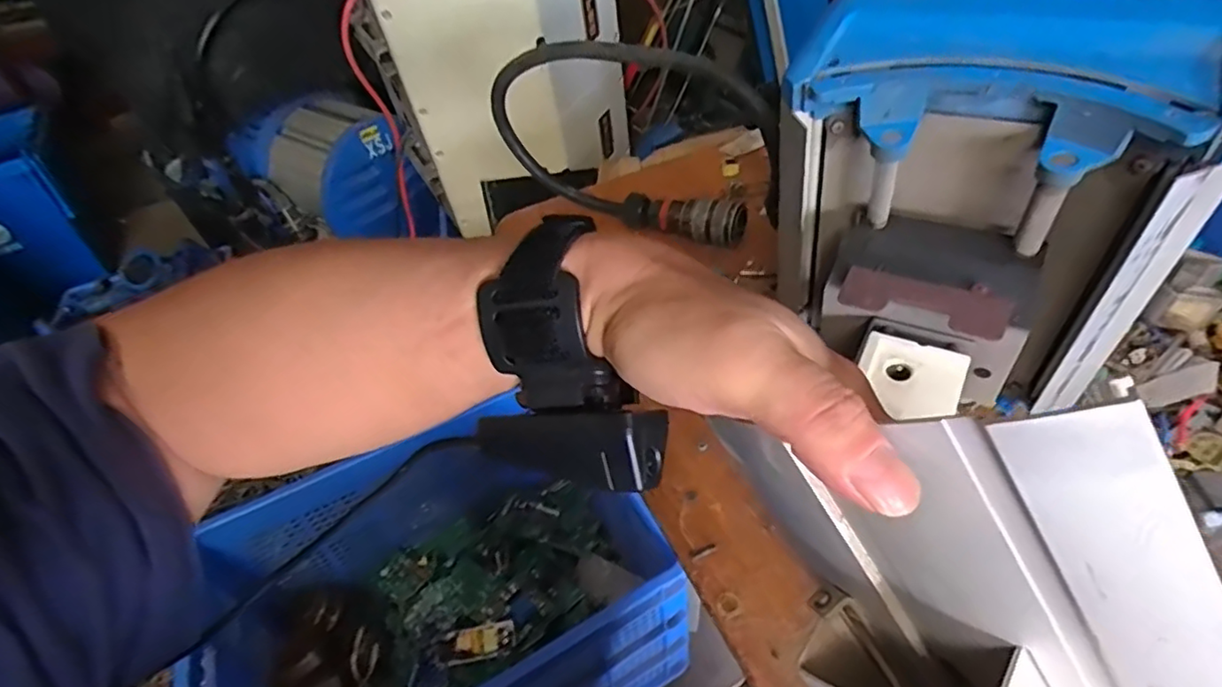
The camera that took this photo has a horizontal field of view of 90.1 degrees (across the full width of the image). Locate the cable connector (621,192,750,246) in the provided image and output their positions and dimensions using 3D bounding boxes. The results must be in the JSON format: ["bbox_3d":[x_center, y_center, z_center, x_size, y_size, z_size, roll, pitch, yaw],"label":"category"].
[{"bbox_3d":[0.081,-0.145,0.684,0.142,0.043,0.044,16,49,23],"label":"cable connector"}]

